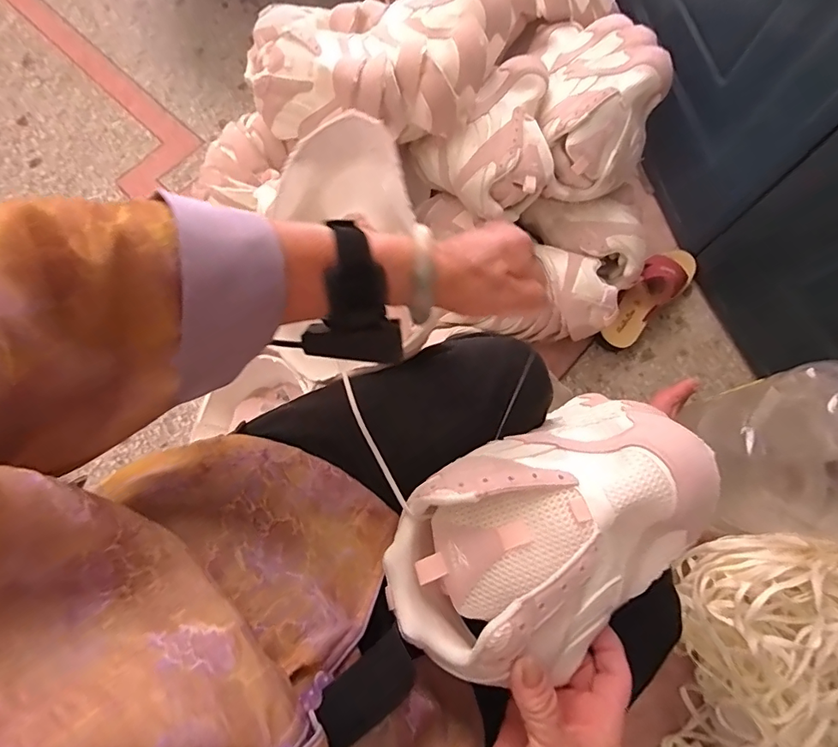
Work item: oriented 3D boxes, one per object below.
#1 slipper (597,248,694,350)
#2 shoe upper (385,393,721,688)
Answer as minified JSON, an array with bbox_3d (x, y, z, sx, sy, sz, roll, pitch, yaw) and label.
[{"bbox_3d":[0.404,-0.140,0.842,0.221,0.090,0.078,-42,78,-10],"label":"slipper"},{"bbox_3d":[0.084,0.109,0.325,0.224,0.076,0.132,-29,76,-7],"label":"shoe upper"}]

